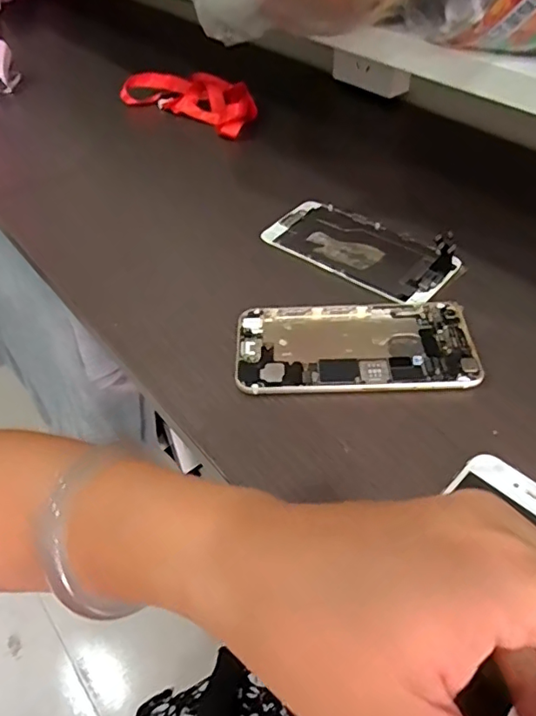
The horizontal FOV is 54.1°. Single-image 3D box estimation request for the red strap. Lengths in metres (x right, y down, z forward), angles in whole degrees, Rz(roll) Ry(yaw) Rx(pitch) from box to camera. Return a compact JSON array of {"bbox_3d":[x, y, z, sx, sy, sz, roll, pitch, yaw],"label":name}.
[{"bbox_3d":[-0.076,-0.271,0.552,0.158,0.027,0.069,28,56,25],"label":"red strap"}]

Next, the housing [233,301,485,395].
[{"bbox_3d":[0.051,-0.008,0.312,0.136,0.004,0.072,-1,49,4],"label":"housing"}]

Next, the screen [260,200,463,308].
[{"bbox_3d":[0.065,-0.084,0.372,0.133,0.017,0.067,31,57,27],"label":"screen"}]

